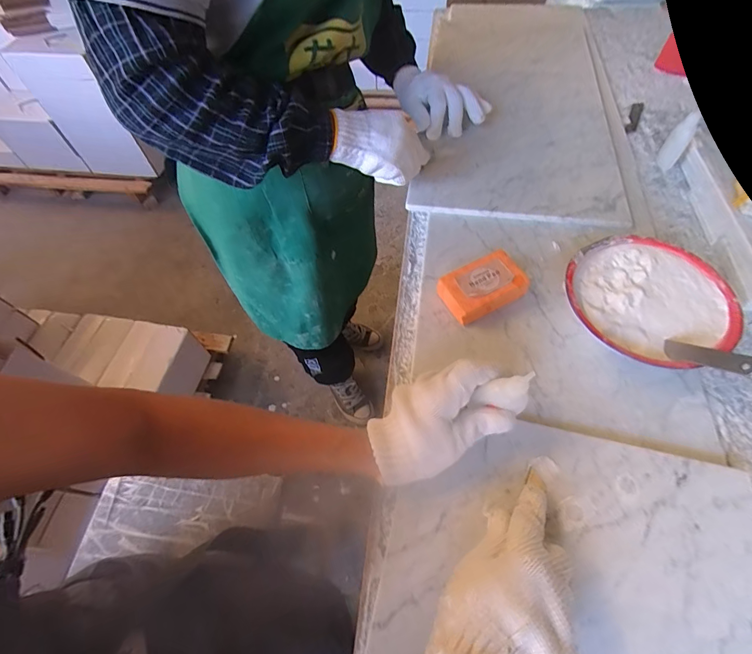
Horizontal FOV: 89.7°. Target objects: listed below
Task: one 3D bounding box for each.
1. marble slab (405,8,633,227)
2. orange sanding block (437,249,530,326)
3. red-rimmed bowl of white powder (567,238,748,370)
[{"bbox_3d":[0.259,-0.478,0.734,0.315,0.017,0.753,6,55,9],"label":"marble slab"},{"bbox_3d":[0.127,-0.048,0.450,0.100,0.034,0.057,-26,60,-12],"label":"orange sanding block"},{"bbox_3d":[0.296,-0.025,0.424,0.169,0.063,0.165,-2,58,3],"label":"red-rimmed bowl of white powder"}]

